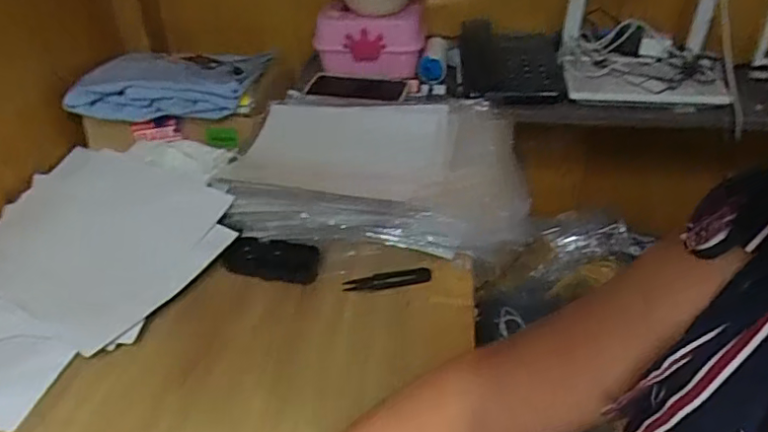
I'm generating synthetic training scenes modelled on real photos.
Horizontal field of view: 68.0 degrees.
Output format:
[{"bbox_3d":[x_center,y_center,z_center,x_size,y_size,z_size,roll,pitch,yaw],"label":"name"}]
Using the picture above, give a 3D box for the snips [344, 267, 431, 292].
[{"bbox_3d":[0.004,0.074,0.651,0.098,0.004,0.023,-9,54,-5],"label":"snips"}]

